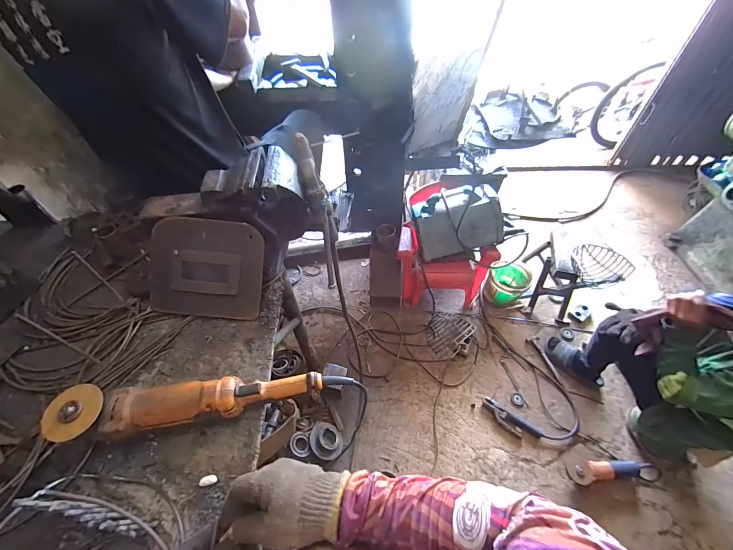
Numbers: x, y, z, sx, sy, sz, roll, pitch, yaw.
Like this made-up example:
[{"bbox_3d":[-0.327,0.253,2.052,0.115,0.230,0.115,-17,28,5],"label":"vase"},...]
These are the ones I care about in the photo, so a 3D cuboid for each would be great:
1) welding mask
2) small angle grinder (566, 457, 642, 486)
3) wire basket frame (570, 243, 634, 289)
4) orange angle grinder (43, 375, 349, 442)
[{"bbox_3d":[-0.311,-0.013,0.634,0.217,0.024,0.188,5,93,-1],"label":"welding mask"},{"bbox_3d":[0.882,0.709,1.208,0.268,0.082,0.093,-6,52,-3],"label":"small angle grinder"},{"bbox_3d":[0.999,-0.032,1.416,0.223,0.106,0.152,35,60,25],"label":"wire basket frame"},{"bbox_3d":[-0.234,0.189,0.505,0.423,0.089,0.069,-9,52,-6],"label":"orange angle grinder"}]

